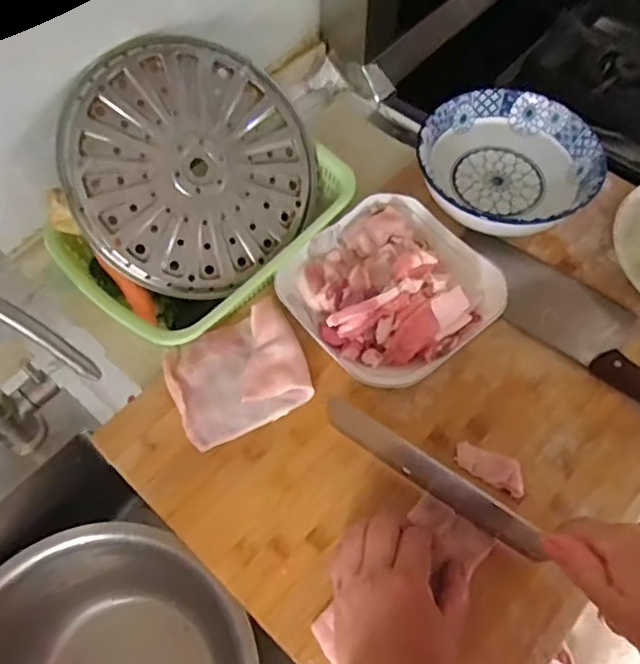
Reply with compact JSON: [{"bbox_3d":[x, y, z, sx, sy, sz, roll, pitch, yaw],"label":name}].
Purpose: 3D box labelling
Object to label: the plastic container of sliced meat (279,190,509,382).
[{"bbox_3d":[0.067,-0.049,0.580,0.176,0.065,0.178,-36,66,-18],"label":"plastic container of sliced meat"}]

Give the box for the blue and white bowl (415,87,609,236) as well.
[{"bbox_3d":[0.197,-0.172,0.656,0.179,0.064,0.180,0,60,1],"label":"blue and white bowl"}]

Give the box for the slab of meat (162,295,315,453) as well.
[{"bbox_3d":[-0.075,0.039,0.567,0.124,0.023,0.103,-23,63,-12],"label":"slab of meat"}]

